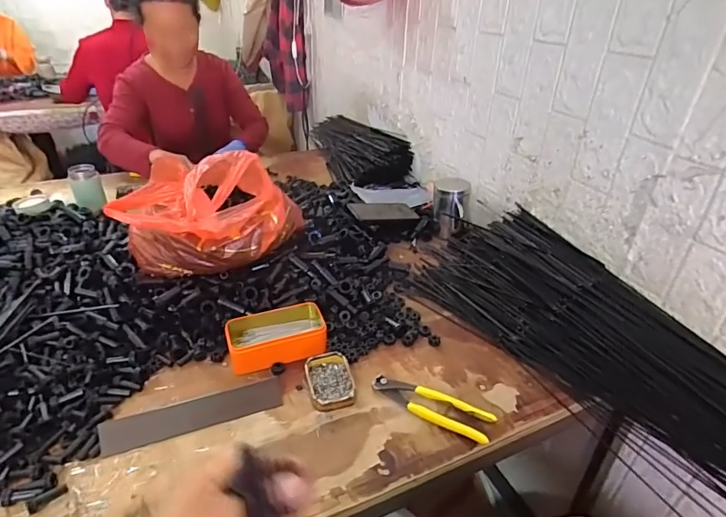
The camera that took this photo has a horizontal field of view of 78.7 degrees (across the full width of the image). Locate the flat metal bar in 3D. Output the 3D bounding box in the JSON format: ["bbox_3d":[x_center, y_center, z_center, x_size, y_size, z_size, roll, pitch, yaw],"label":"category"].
[{"bbox_3d":[-0.217,0.203,0.578,0.220,0.006,0.039,-11,70,-20],"label":"flat metal bar"}]

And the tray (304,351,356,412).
[{"bbox_3d":[-0.046,0.171,0.622,0.061,0.019,0.089,-5,33,-12],"label":"tray"}]

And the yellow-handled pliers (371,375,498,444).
[{"bbox_3d":[0.090,0.198,0.601,0.166,0.017,0.048,20,37,25],"label":"yellow-handled pliers"}]

